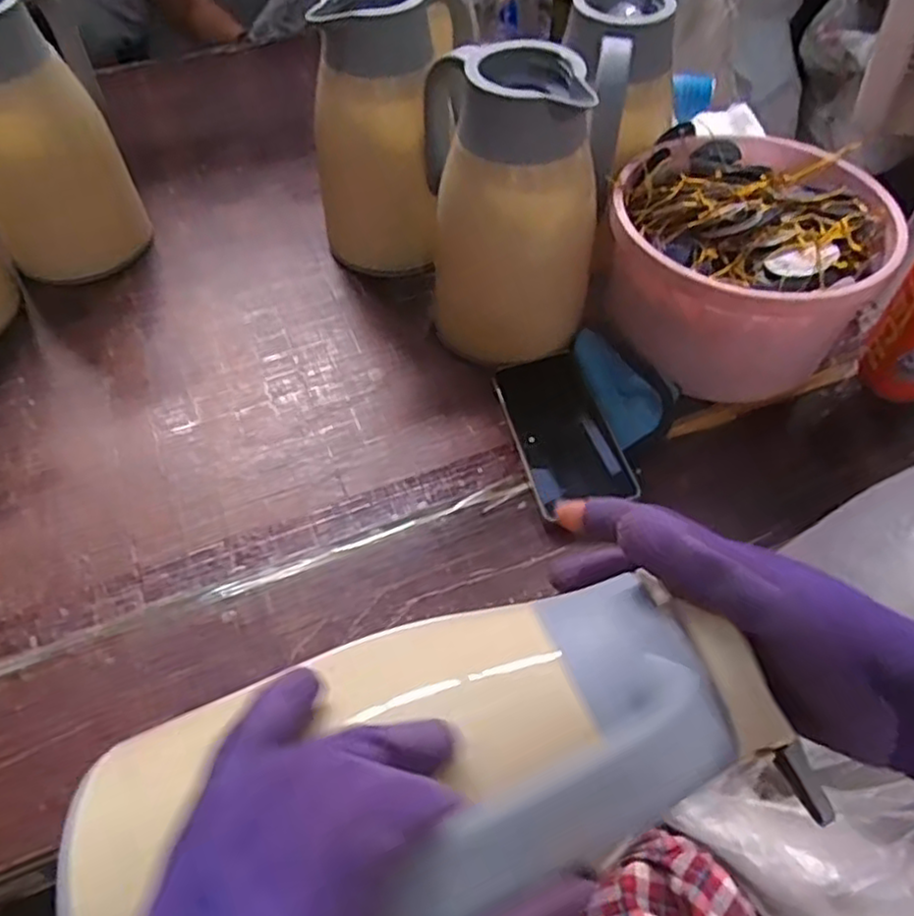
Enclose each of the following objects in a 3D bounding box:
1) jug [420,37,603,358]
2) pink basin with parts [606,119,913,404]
[{"bbox_3d":[0.045,-0.213,0.604,0.140,0.239,0.154,-2,53,-2],"label":"jug"},{"bbox_3d":[0.245,-0.175,0.615,0.214,0.122,0.228,0,55,0],"label":"pink basin with parts"}]

